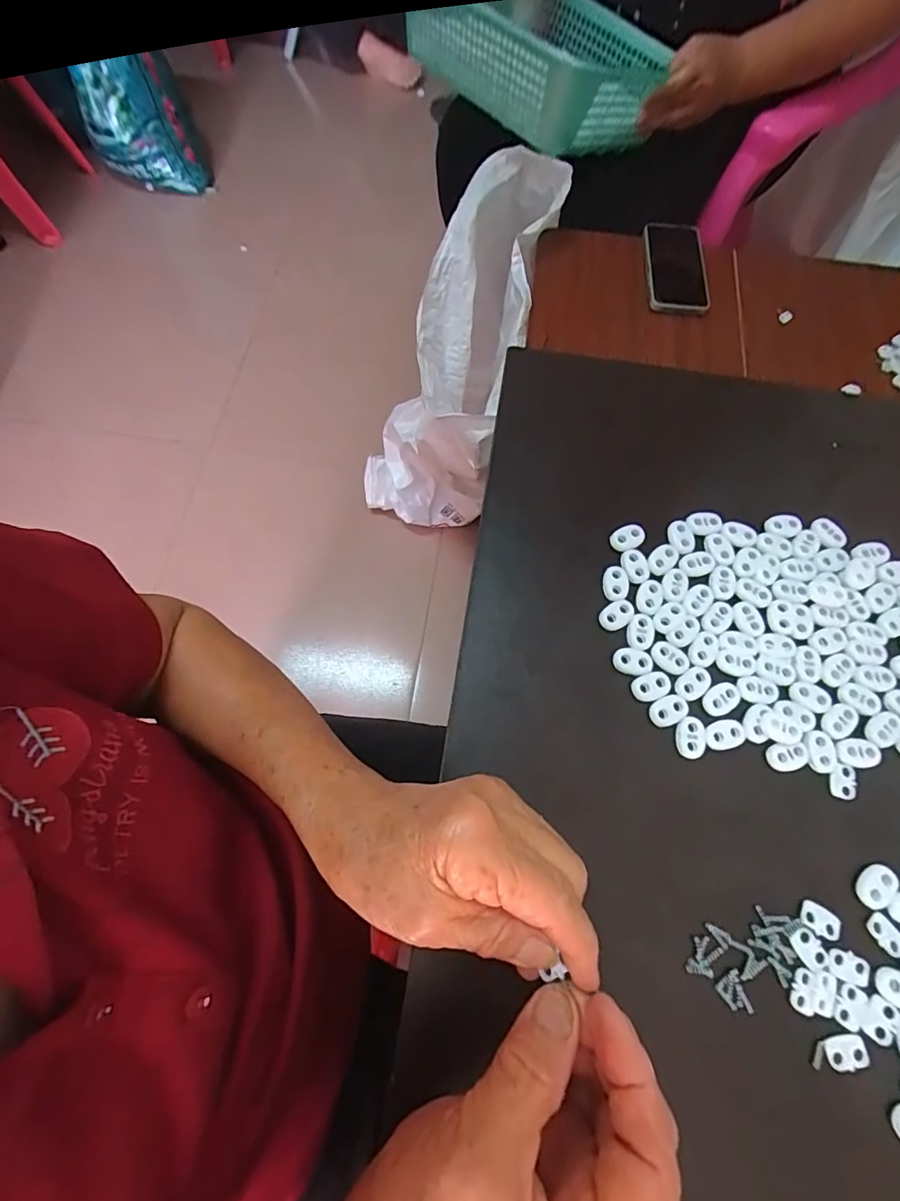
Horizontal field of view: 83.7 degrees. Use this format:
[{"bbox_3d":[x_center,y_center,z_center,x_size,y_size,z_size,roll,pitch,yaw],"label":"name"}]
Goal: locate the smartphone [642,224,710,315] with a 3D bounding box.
[{"bbox_3d":[0.315,-0.467,0.703,0.079,0.013,0.162,4,70,2],"label":"smartphone"}]

